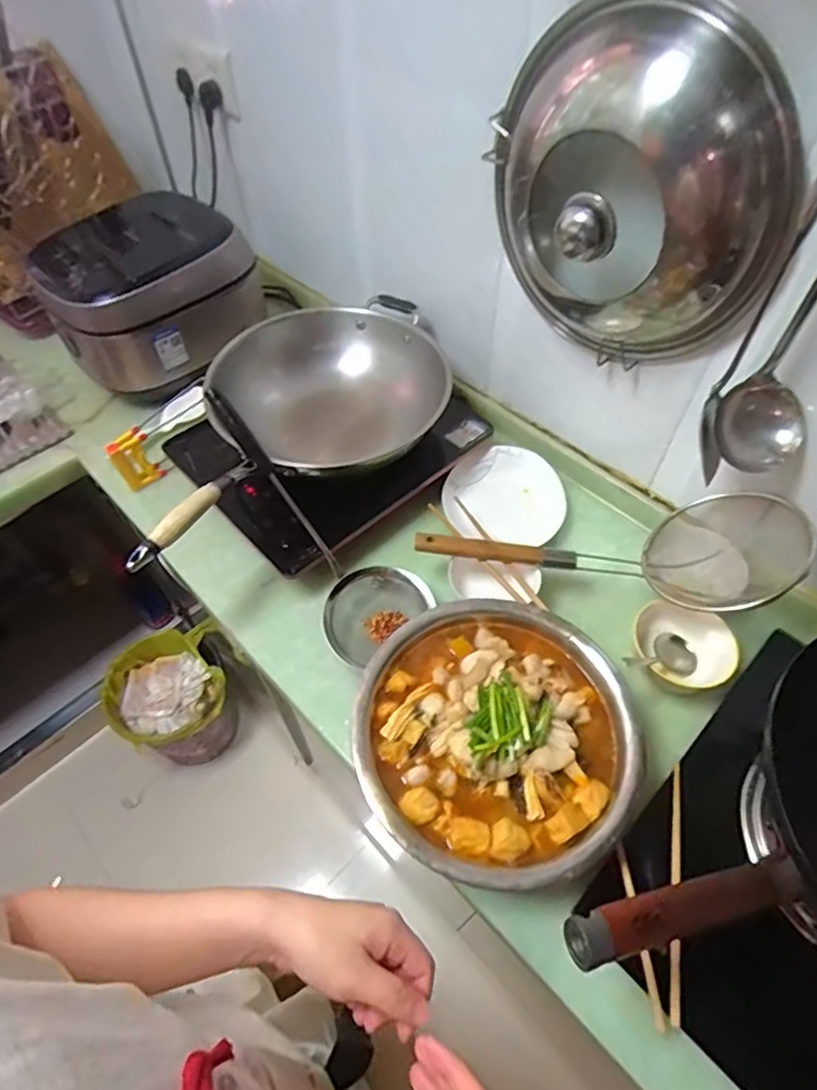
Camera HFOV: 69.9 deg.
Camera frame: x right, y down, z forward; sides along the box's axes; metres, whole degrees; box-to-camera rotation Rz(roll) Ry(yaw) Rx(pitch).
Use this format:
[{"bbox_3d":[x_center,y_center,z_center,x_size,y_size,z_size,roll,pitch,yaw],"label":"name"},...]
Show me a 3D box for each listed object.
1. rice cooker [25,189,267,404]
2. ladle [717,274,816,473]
[{"bbox_3d":[-0.440,-0.435,0.997,0.306,0.204,0.263,-35,61,-23],"label":"rice cooker"},{"bbox_3d":[0.369,-0.202,0.514,0.077,0.311,0.066,33,60,22],"label":"ladle"}]

